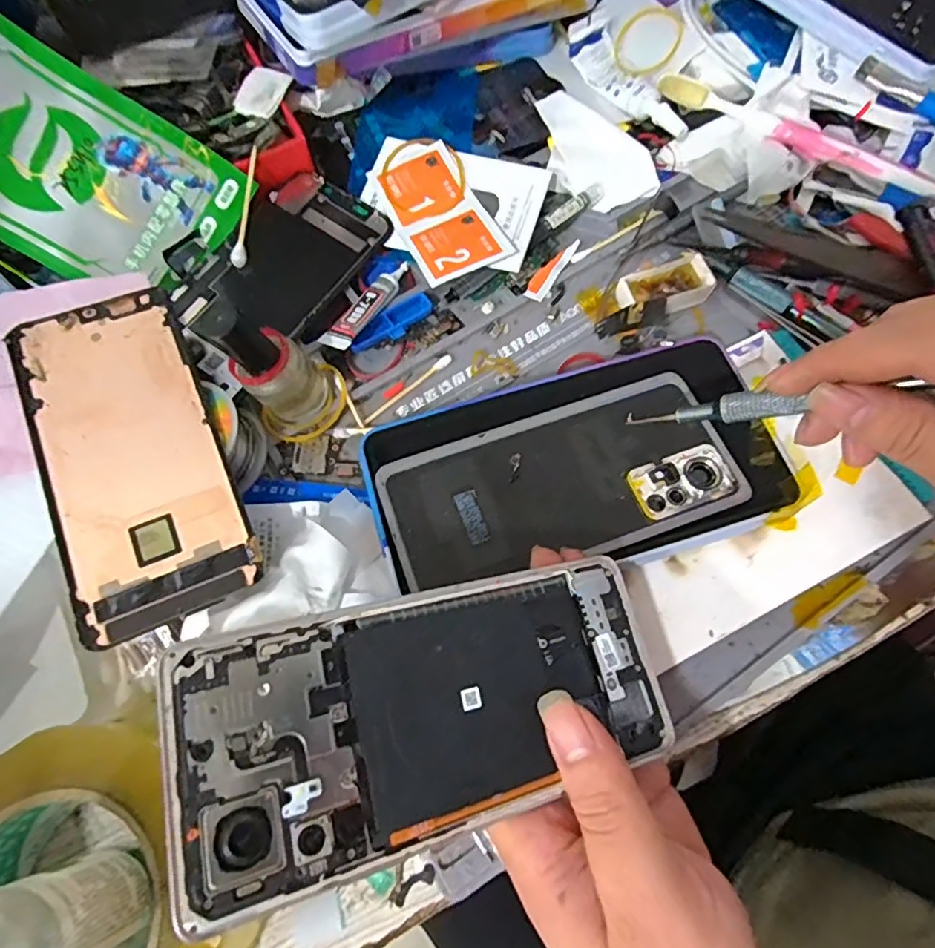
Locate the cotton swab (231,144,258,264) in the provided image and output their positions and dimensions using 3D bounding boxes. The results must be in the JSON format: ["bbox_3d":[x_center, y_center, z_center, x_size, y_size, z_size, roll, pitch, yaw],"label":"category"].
[{"bbox_3d":[-0.123,-0.147,0.305,0.008,0.006,0.067,5,85,3],"label":"cotton swab"}]

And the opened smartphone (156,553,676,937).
[{"bbox_3d":[-0.007,0.074,0.179,0.161,0.004,0.073,-7,70,-23],"label":"opened smartphone"}]

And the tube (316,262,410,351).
[{"bbox_3d":[-0.053,-0.093,0.301,0.016,0.011,0.068,29,72,12],"label":"tube"}]

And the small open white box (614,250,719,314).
[{"bbox_3d":[0.107,-0.103,0.304,0.050,0.019,0.023,-10,69,-3],"label":"small open white box"}]

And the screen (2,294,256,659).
[{"bbox_3d":[-0.151,-0.011,0.246,0.073,0.004,0.157,-23,75,-12],"label":"screen"}]

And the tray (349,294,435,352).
[{"bbox_3d":[-0.041,-0.082,0.304,0.018,0.007,0.051,41,75,15],"label":"tray"}]

